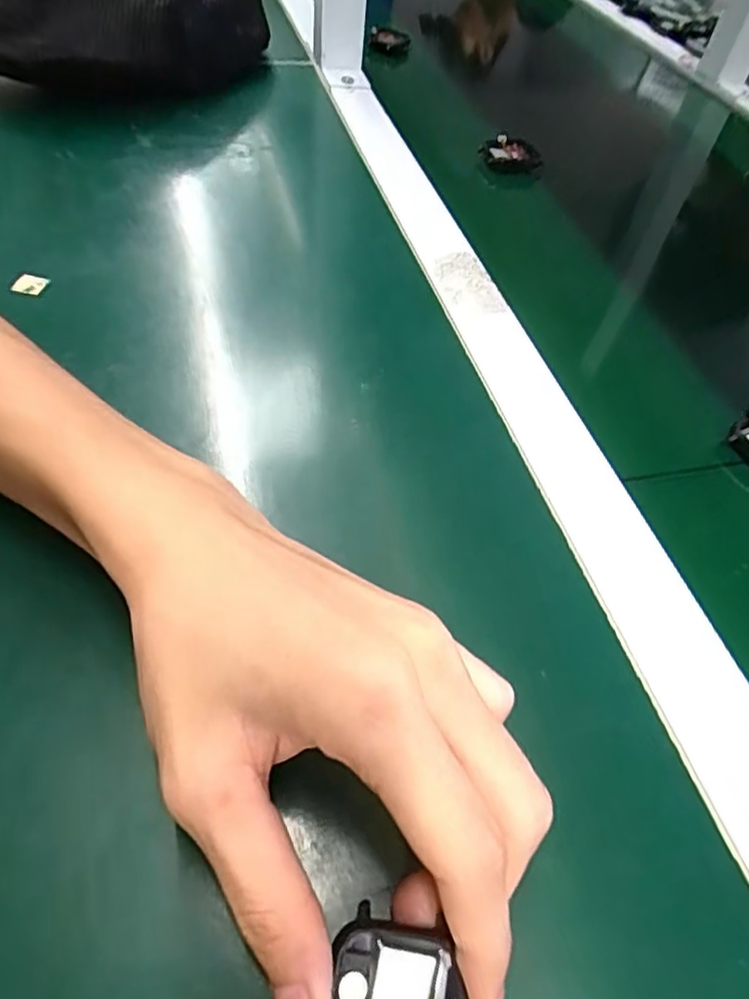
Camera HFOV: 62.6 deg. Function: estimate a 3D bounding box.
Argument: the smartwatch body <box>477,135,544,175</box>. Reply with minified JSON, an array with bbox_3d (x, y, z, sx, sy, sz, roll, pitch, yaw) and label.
[{"bbox_3d":[0.109,-0.276,0.494,0.039,0.017,0.038,-15,55,-14],"label":"smartwatch body"}]

